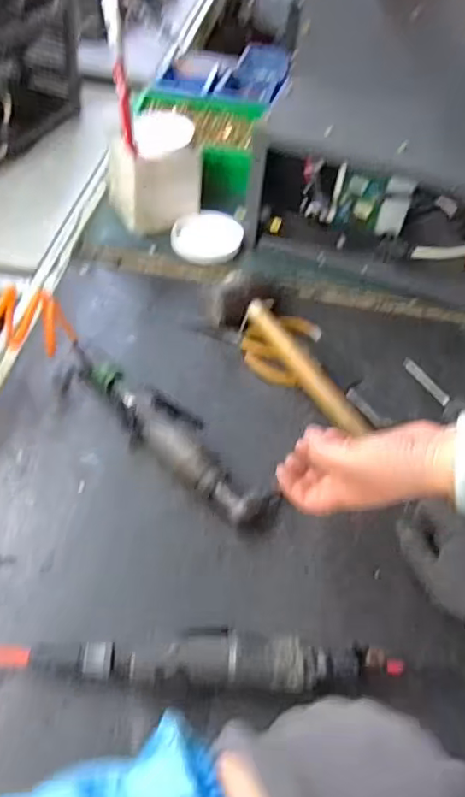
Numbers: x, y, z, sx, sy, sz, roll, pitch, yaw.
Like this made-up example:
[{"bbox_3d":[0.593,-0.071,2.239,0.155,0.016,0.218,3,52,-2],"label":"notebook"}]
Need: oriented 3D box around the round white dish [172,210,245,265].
[{"bbox_3d":[-0.036,-0.232,0.823,0.098,0.020,0.100,3,51,-4],"label":"round white dish"}]

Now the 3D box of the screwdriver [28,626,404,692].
[{"bbox_3d":[-0.009,0.209,0.466,0.290,0.043,0.047,5,51,-2],"label":"screwdriver"}]

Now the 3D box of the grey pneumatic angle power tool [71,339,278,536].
[{"bbox_3d":[-0.065,0.026,0.614,0.292,0.037,0.085,37,56,22],"label":"grey pneumatic angle power tool"}]

